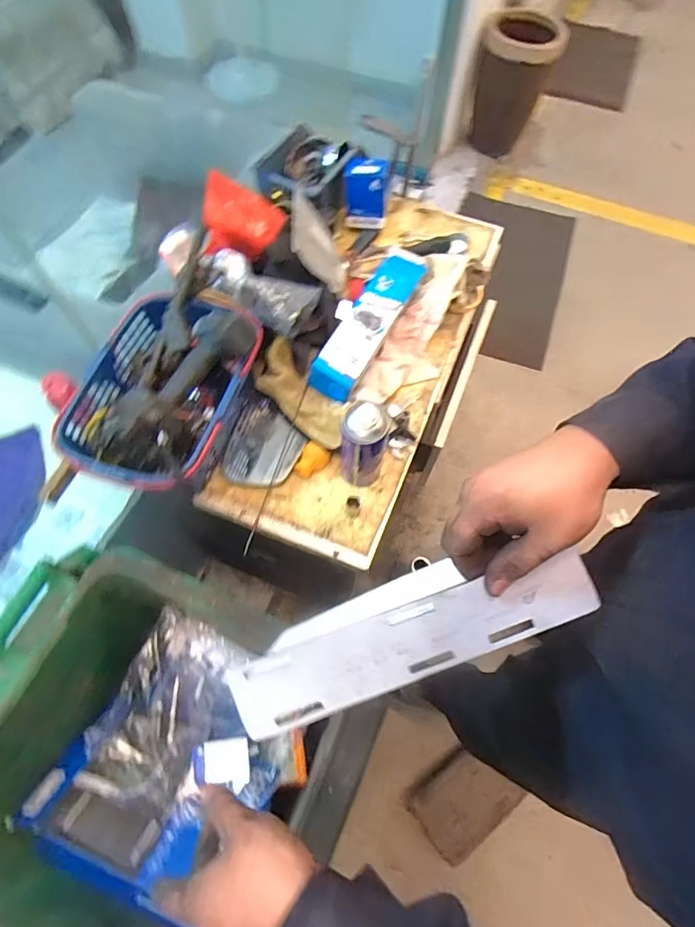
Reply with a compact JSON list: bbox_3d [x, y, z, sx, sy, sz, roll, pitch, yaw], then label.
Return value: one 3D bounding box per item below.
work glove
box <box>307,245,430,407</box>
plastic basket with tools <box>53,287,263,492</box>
[{"bbox_3d":[-0.077,-0.109,0.775,0.076,0.083,0.196,-39,88,-17],"label":"work glove"},{"bbox_3d":[0.041,-0.257,0.787,0.085,0.068,0.323,28,68,10],"label":"box"},{"bbox_3d":[-0.275,-0.112,0.705,0.222,0.147,0.322,18,67,5],"label":"plastic basket with tools"}]

